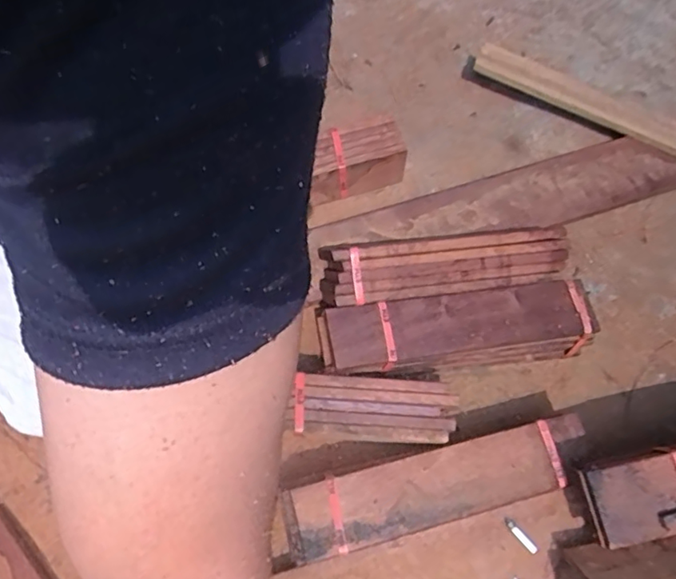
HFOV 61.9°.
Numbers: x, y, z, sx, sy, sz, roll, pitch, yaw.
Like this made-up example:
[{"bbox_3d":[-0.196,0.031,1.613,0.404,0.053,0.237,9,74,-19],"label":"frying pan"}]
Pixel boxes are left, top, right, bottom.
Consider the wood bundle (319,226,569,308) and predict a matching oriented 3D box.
[{"bbox_3d":[0.132,-0.031,0.627,0.295,0.033,0.053,-7,70,-23],"label":"wood bundle"}]

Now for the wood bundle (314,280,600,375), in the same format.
[{"bbox_3d":[0.140,0.045,0.629,0.307,0.064,0.079,-3,69,-21],"label":"wood bundle"}]

